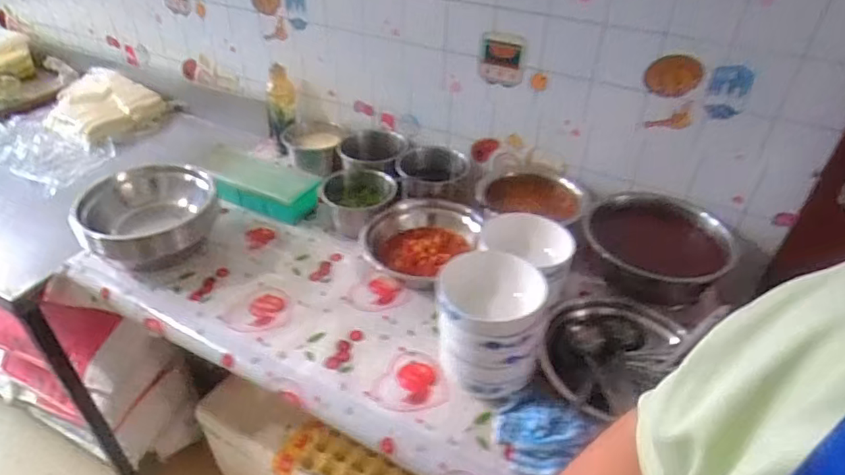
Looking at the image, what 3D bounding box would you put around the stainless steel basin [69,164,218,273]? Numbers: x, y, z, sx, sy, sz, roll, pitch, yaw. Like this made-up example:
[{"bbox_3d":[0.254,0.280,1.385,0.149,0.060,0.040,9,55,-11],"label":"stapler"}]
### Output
[{"bbox_3d":[-0.516,-0.039,1.020,0.239,0.150,0.188,-16,41,-21],"label":"stainless steel basin"}]

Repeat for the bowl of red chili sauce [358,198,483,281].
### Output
[{"bbox_3d":[-0.011,0.009,1.034,0.210,0.093,0.194,1,38,-1],"label":"bowl of red chili sauce"}]

